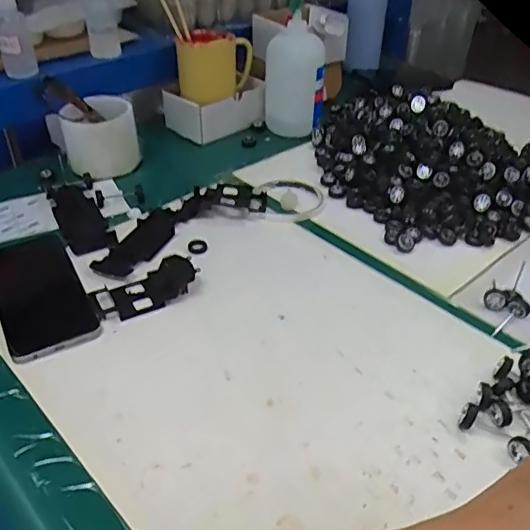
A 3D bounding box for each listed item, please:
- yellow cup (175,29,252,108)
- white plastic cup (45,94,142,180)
[{"bbox_3d":[-0.072,-0.276,0.785,0.073,0.078,0.092,19,41,22],"label":"yellow cup"},{"bbox_3d":[-0.206,-0.156,0.696,0.101,0.068,0.085,-16,44,-22],"label":"white plastic cup"}]

